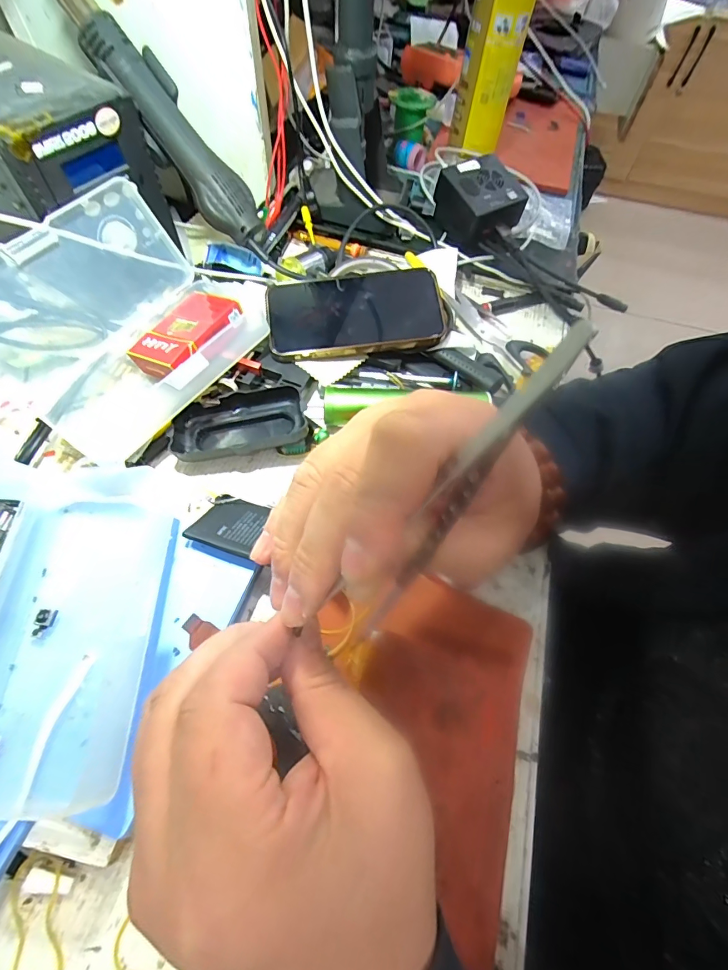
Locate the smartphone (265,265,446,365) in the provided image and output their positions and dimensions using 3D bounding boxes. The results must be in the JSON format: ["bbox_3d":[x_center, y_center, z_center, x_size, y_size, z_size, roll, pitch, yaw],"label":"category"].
[{"bbox_3d":[-0.006,-0.161,0.397,0.161,0.011,0.086,-4,76,-3],"label":"smartphone"}]

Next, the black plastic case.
[{"bbox_3d":[-0.104,-0.050,0.362,0.107,0.031,0.048,-4,62,-5],"label":"black plastic case"}]

